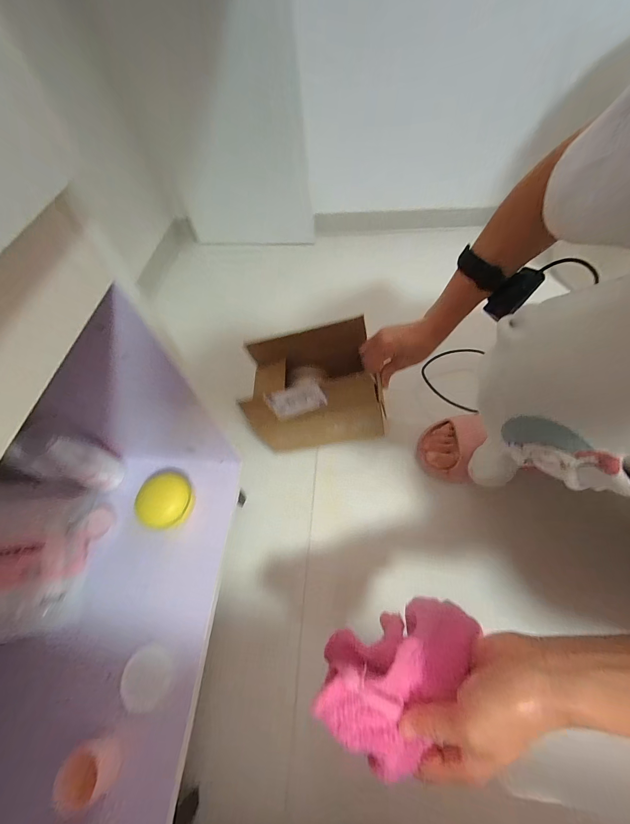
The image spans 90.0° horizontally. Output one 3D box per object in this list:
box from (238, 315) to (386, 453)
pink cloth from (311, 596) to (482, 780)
[{"bbox_3d":[-0.005,-0.037,0.498,0.194,0.154,0.125,-7,62,0],"label":"box"},{"bbox_3d":[0.072,0.212,0.280,0.084,0.101,0.134,39,71,21],"label":"pink cloth"}]

